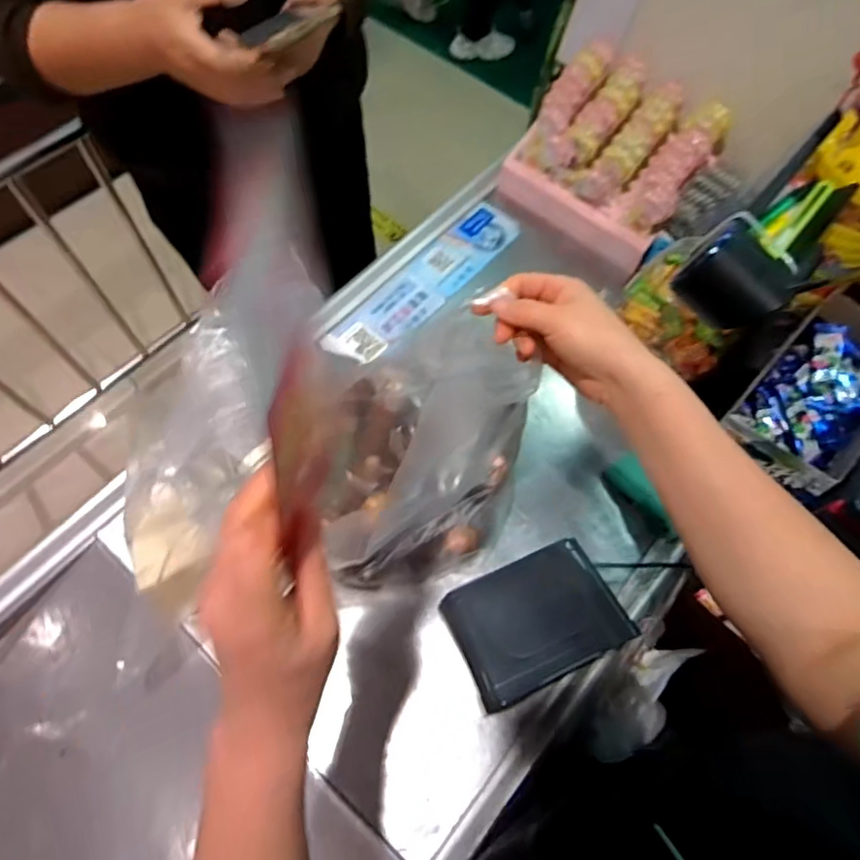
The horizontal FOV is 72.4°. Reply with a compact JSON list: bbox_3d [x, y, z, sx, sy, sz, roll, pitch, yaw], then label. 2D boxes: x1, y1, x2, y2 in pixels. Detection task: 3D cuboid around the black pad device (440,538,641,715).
[{"bbox_3d":[0.090,0.155,0.486,0.134,0.030,0.096,-22,68,-12],"label":"black pad device"}]

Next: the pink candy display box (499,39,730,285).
[{"bbox_3d":[0.243,-0.366,0.799,0.237,0.155,0.168,39,69,15],"label":"pink candy display box"}]

